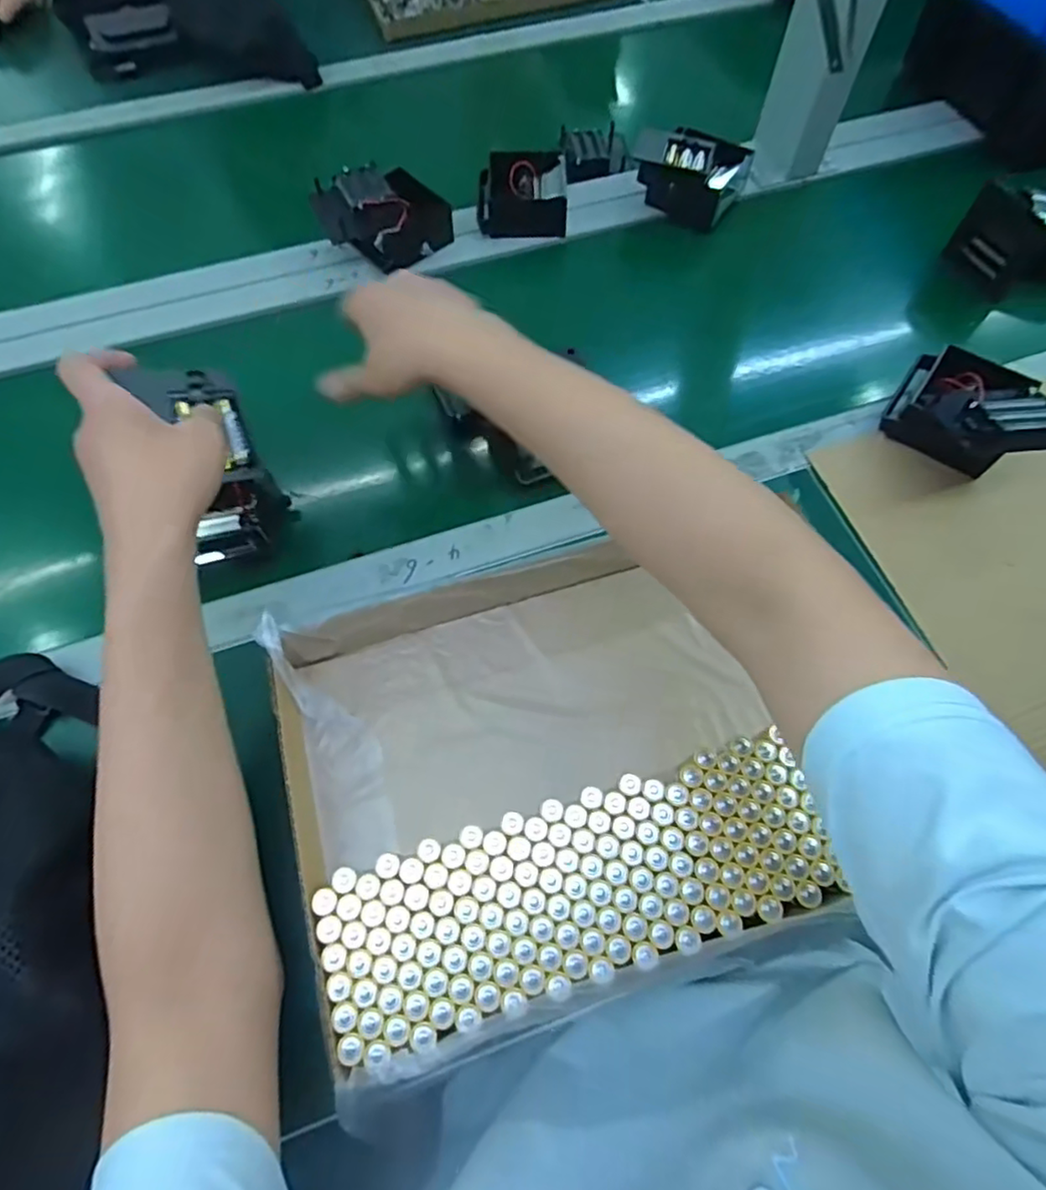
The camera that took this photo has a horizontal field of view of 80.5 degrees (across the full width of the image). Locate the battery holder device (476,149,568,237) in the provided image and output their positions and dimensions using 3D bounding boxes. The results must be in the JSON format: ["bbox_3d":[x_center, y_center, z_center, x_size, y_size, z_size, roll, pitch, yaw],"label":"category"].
[{"bbox_3d":[0.000,-0.431,0.663,0.094,0.033,0.095,3,65,1],"label":"battery holder device"}]

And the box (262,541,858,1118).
[{"bbox_3d":[0.006,0.105,0.393,0.290,0.057,0.263,-15,66,-8],"label":"box"}]

